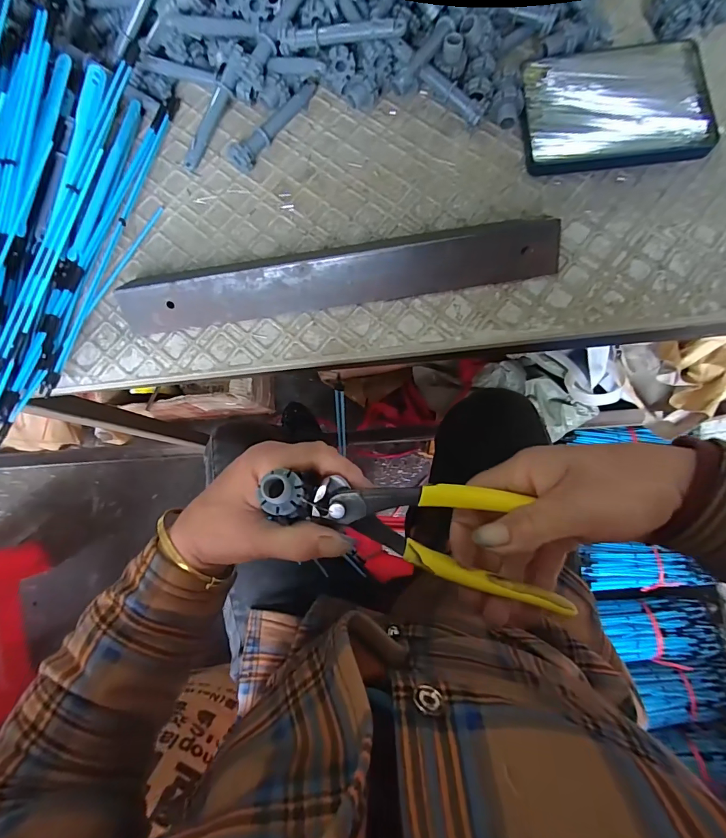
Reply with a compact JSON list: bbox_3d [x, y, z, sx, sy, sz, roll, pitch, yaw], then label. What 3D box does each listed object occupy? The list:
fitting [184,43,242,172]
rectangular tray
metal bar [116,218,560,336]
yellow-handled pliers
[{"bbox_3d":[-0.121,-0.247,0.325,0.015,0.012,0.095,32,102,9],"label":"fitting"},{"bbox_3d":[0.187,-0.237,0.303,0.129,0.010,0.099,-2,81,4],"label":"rectangular tray"},{"bbox_3d":[-0.022,-0.110,0.292,0.310,0.029,0.050,-7,80,4],"label":"metal bar"},{"bbox_3d":[0.051,0.063,0.231,0.158,0.024,0.056,18,84,2],"label":"yellow-handled pliers"}]

